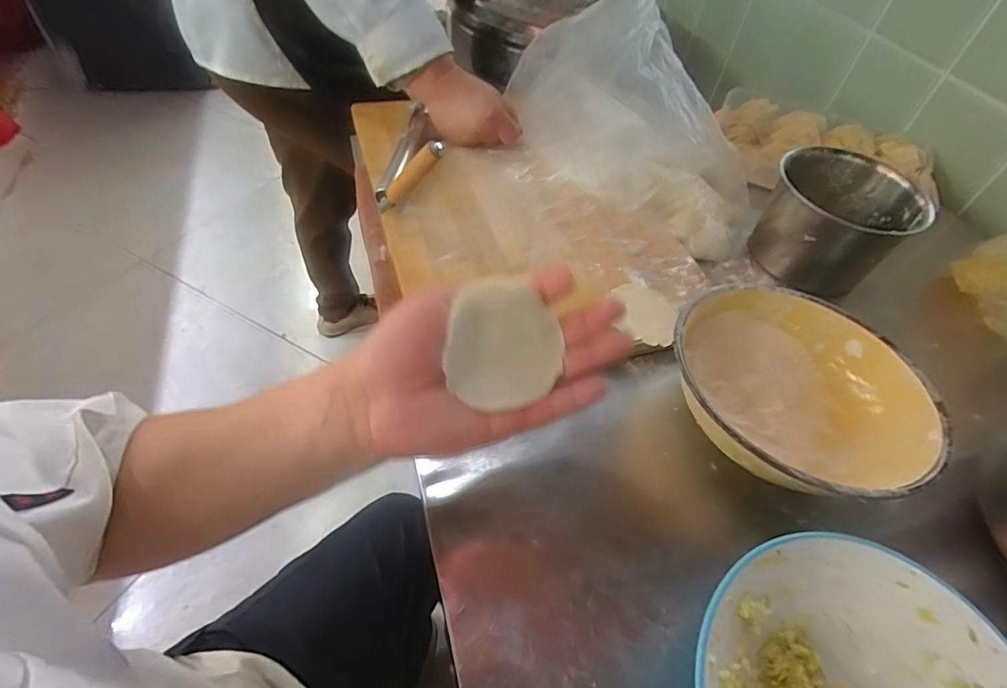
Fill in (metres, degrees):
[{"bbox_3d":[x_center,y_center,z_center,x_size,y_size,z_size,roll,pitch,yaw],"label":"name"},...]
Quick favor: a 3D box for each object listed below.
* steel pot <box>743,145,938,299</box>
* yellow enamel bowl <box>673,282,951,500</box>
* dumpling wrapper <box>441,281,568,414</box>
[{"bbox_3d":[0.361,-0.140,0.553,0.115,0.093,0.135,-7,52,-12],"label":"steel pot"},{"bbox_3d":[0.232,0.039,0.406,0.187,0.077,0.196,2,53,-3],"label":"yellow enamel bowl"},{"bbox_3d":[0.000,-0.001,0.288,0.067,0.004,0.070,-1,91,-21],"label":"dumpling wrapper"}]

